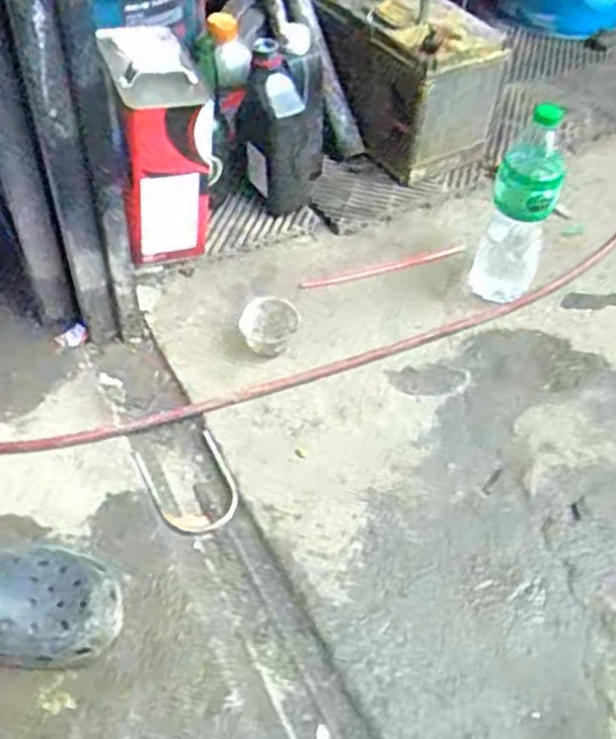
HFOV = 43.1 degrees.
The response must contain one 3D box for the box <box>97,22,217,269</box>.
[{"bbox_3d":[-0.191,-0.278,1.000,0.113,0.241,0.170,-15,50,-16],"label":"box"}]

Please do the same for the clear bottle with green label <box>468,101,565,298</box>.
[{"bbox_3d":[0.261,-0.197,0.959,0.080,0.258,0.082,18,51,15],"label":"clear bottle with green label"}]

